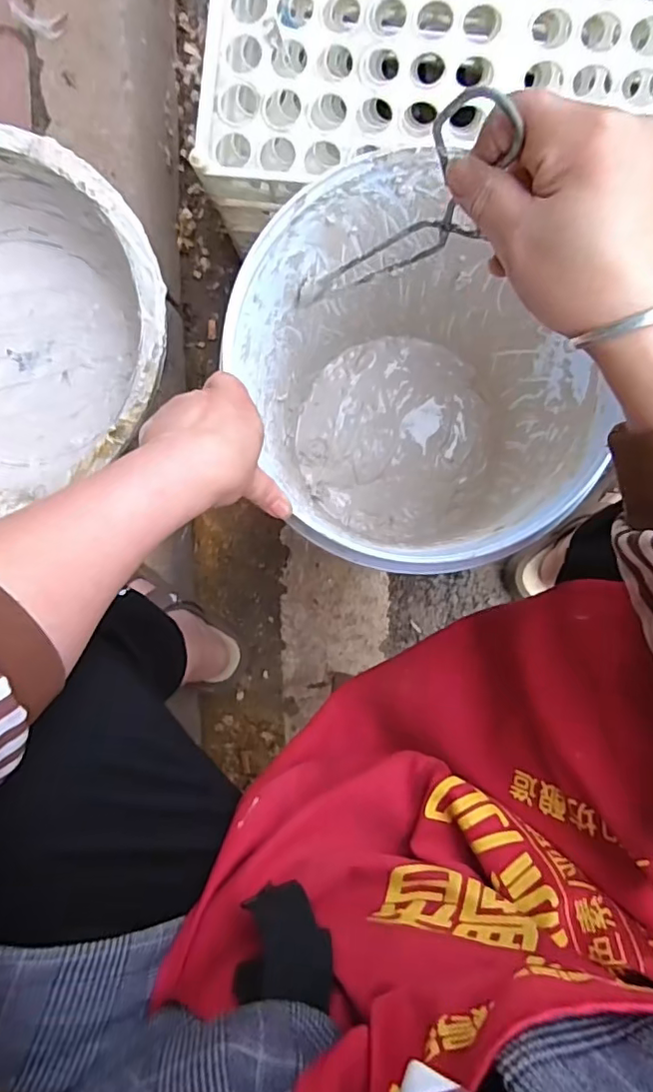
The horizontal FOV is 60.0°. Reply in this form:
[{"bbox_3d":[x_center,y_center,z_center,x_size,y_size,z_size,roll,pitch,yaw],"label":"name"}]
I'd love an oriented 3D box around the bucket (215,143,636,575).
[{"bbox_3d":[0.079,-0.150,0.586,0.287,0.334,0.302,0,94,-2],"label":"bucket"}]

